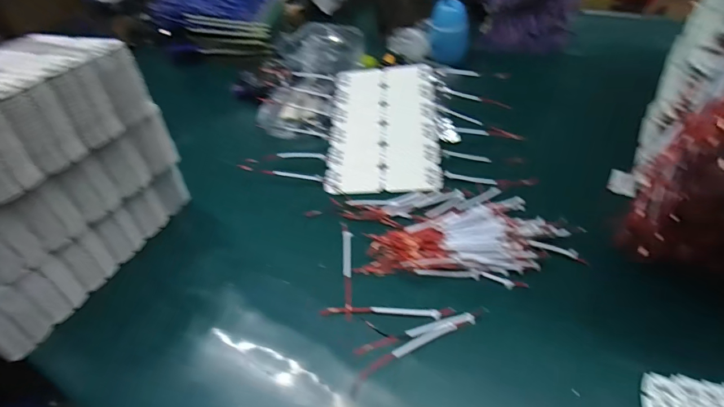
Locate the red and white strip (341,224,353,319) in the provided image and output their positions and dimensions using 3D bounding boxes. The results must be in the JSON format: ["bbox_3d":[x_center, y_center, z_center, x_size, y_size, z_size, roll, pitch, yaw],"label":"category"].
[{"bbox_3d":[-0.018,0.081,0.512,0.015,0.004,0.152,-6,45,1],"label":"red and white strip"}]

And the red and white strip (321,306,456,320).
[{"bbox_3d":[0.029,0.126,0.458,0.151,0.004,0.013,-1,45,6],"label":"red and white strip"}]

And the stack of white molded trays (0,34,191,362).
[{"bbox_3d":[-0.400,-0.024,0.476,0.176,0.263,0.299,15,49,21],"label":"stack of white molded trays"}]

